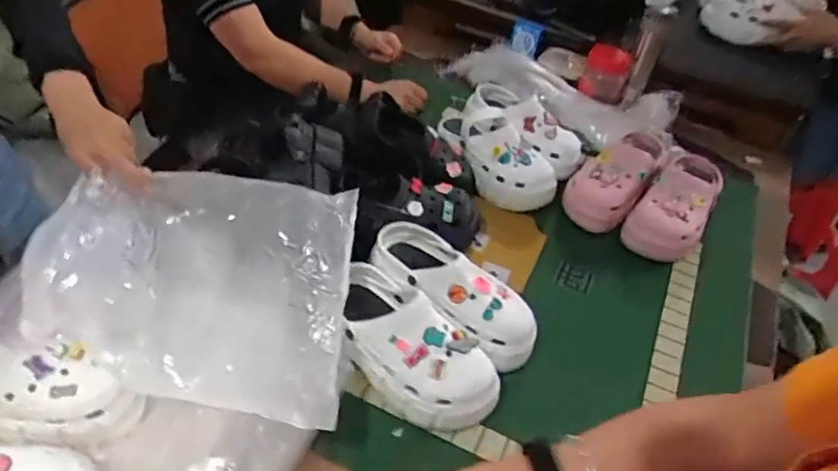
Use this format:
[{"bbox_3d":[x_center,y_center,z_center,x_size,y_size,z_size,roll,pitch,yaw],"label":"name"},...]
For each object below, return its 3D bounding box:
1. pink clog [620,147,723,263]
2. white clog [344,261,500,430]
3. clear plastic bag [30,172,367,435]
[{"bbox_3d":[0.451,-0.073,1.022,0.117,0.084,0.273,26,63,18],"label":"pink clog"},{"bbox_3d":[-0.014,0.134,0.732,0.244,0.089,0.121,33,51,23],"label":"white clog"},{"bbox_3d":[-0.236,0.036,0.654,0.325,0.036,0.290,16,53,-18],"label":"clear plastic bag"}]

